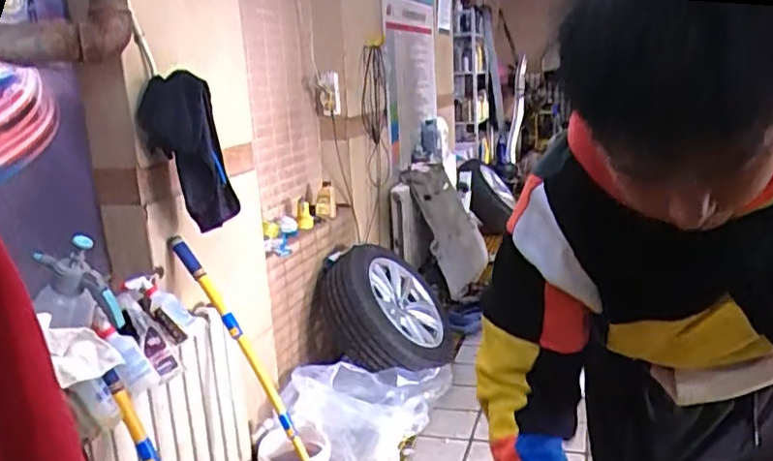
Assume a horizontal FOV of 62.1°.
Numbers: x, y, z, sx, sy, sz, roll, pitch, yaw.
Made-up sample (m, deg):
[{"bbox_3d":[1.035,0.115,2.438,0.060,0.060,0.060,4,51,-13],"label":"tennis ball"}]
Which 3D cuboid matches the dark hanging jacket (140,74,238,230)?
[{"bbox_3d":[-0.563,-0.220,1.829,0.223,0.426,0.098,-6,15,-11],"label":"dark hanging jacket"}]

